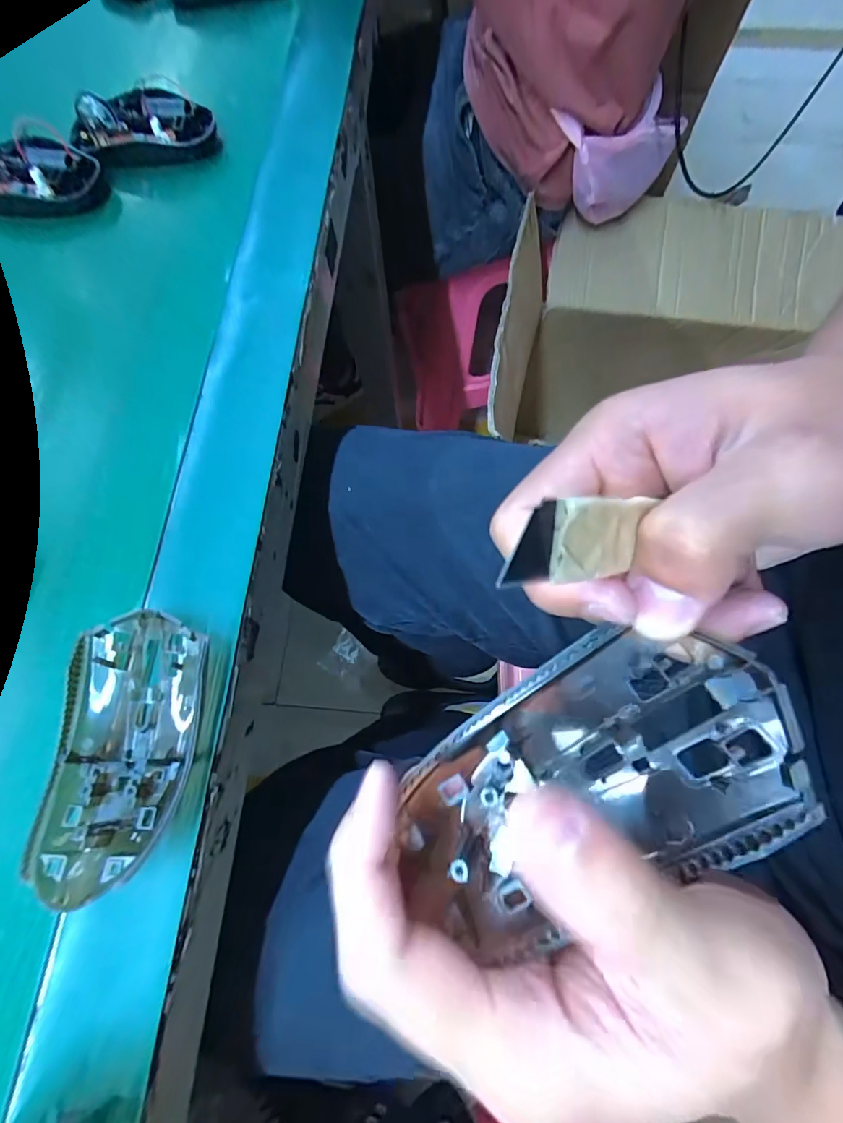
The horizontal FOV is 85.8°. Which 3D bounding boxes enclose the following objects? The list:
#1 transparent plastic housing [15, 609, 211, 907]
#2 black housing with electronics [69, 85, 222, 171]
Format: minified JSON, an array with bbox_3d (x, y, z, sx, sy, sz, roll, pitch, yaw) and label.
[{"bbox_3d":[-0.134,0.079,0.202,0.056,0.034,0.108,4,73,4],"label":"transparent plastic housing"},{"bbox_3d":[-0.199,-0.316,0.326,0.092,0.030,0.051,-10,73,-1],"label":"black housing with electronics"}]

